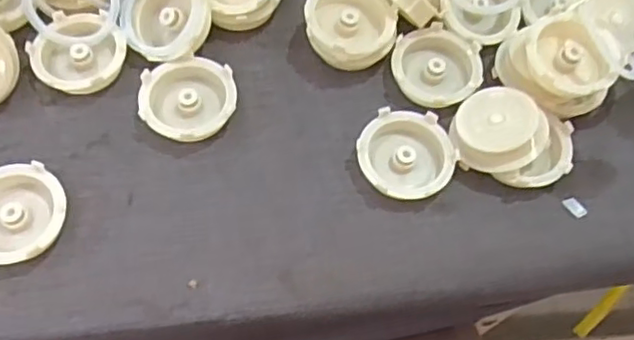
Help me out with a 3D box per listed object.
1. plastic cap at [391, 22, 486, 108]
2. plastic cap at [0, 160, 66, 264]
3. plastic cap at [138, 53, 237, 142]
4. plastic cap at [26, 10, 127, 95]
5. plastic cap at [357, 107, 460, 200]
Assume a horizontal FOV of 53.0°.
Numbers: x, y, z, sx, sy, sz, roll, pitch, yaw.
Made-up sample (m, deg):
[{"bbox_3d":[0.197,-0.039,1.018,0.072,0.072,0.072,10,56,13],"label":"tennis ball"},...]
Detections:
[{"bbox_3d":[0.078,-0.068,0.418,0.057,0.012,0.059,1,64,-2],"label":"plastic cap"},{"bbox_3d":[-0.171,0.026,0.359,0.055,0.021,0.058,1,64,-2],"label":"plastic cap"},{"bbox_3d":[-0.079,-0.042,0.396,0.057,0.018,0.056,1,64,-2],"label":"plastic cap"},{"bbox_3d":[-0.152,-0.074,0.410,0.055,0.018,0.060,1,64,-2],"label":"plastic cap"},{"bbox_3d":[0.054,-0.008,0.390,0.057,0.017,0.055,1,64,-2],"label":"plastic cap"}]

